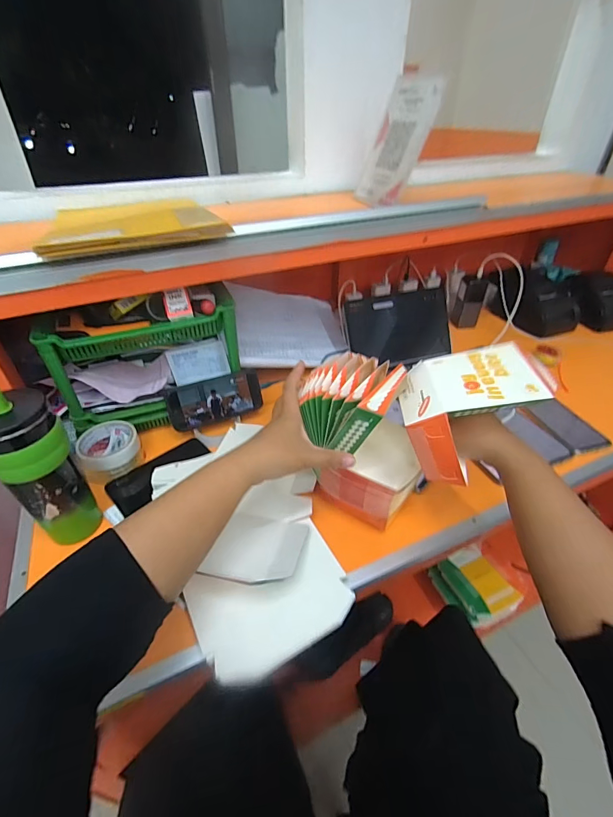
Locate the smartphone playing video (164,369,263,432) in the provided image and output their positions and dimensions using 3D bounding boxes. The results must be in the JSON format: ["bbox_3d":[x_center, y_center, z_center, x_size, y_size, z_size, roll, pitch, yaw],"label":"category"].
[{"bbox_3d":[-0.162,-0.013,0.685,0.163,0.082,0.012,-16,20,-19],"label":"smartphone playing video"}]

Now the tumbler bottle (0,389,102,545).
[{"bbox_3d":[-0.331,0.080,0.474,0.068,0.216,0.083,28,46,31],"label":"tumbler bottle"}]

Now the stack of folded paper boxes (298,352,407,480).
[{"bbox_3d":[0.051,-0.003,0.488,0.123,0.115,0.079,18,41,21],"label":"stack of folded paper boxes"}]

